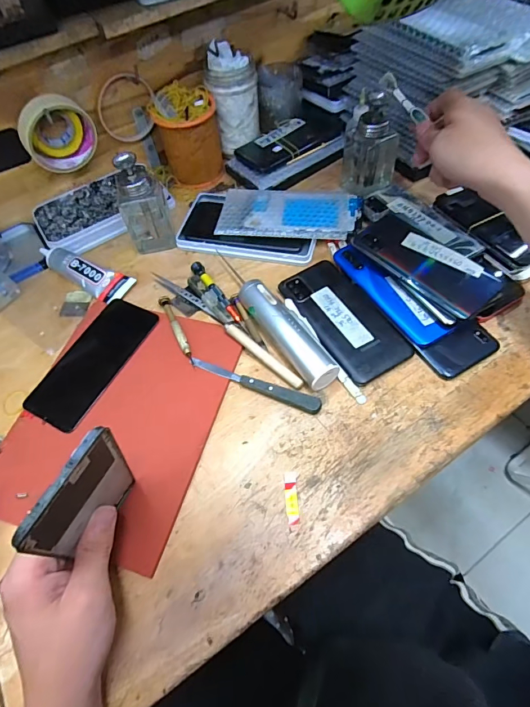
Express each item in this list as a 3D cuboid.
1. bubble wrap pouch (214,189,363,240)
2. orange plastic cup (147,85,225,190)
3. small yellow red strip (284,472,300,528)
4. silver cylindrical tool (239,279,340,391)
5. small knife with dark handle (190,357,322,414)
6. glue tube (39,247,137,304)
[{"bbox_3d":[0.031,-0.185,0.515,0.176,0.009,0.083,5,60,9],"label":"bubble wrap pouch"},{"bbox_3d":[-0.105,-0.298,0.558,0.082,0.109,0.075,-3,59,4],"label":"orange plastic cup"},{"bbox_3d":[0.024,0.128,0.350,0.011,0.004,0.044,-5,59,3],"label":"small yellow red strip"},{"bbox_3d":[0.023,-0.027,0.418,0.036,0.025,0.146,-31,61,-13],"label":"silver cylindrical tool"},{"bbox_3d":[-0.012,0.030,0.402,0.143,0.011,0.016,18,62,16],"label":"small knife with dark handle"},{"bbox_3d":[-0.227,-0.105,0.500,0.132,0.022,0.042,26,65,19],"label":"glue tube"}]

